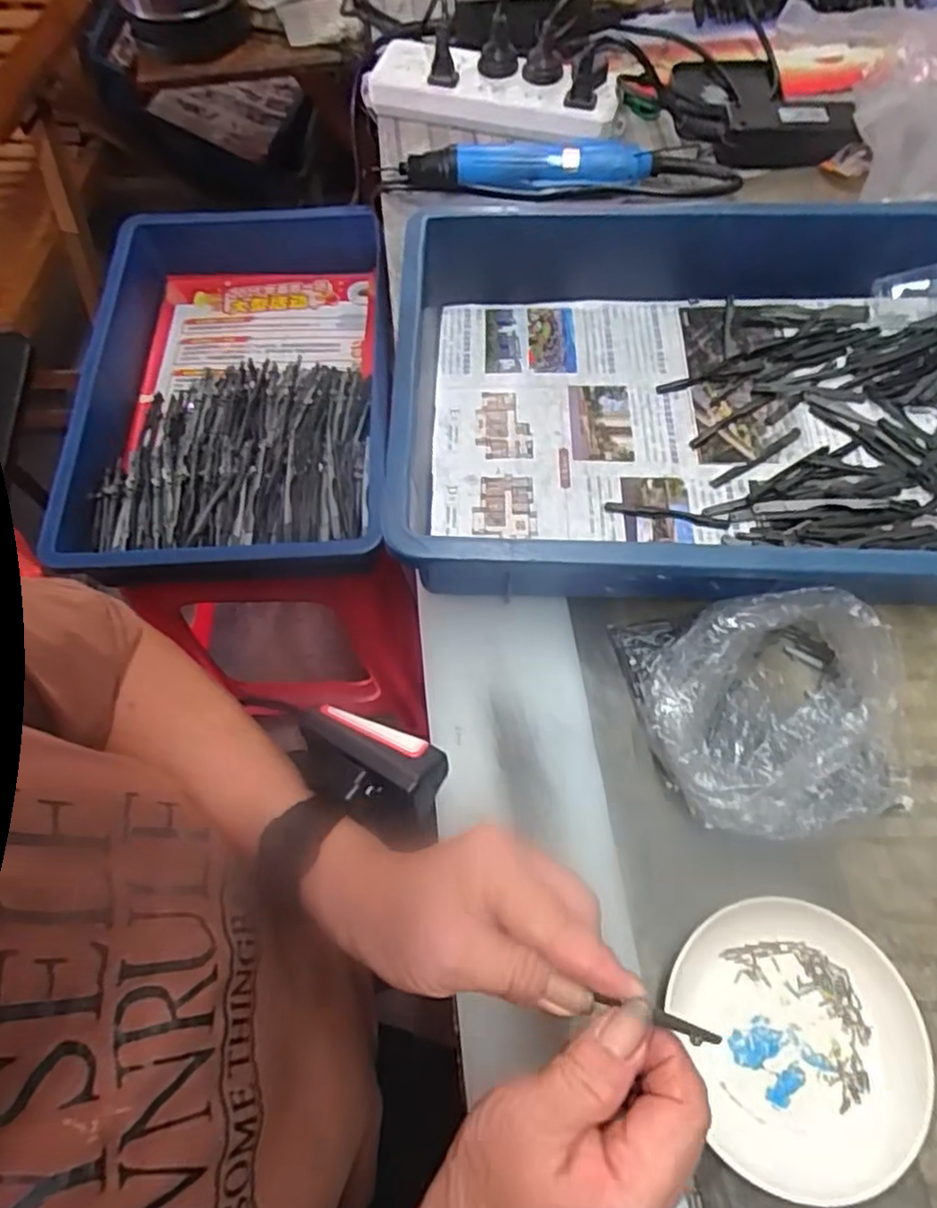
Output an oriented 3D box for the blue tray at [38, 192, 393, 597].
[{"bbox_3d":[-0.239,-0.215,0.680,0.307,0.078,0.438,-5,66,0],"label":"blue tray"}]

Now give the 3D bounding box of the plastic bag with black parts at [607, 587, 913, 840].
[{"bbox_3d":[0.165,0.058,0.374,0.139,0.059,0.130,-6,66,0],"label":"plastic bag with black parts"}]

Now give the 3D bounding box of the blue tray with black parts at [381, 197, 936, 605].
[{"bbox_3d":[0.171,-0.134,0.439,0.430,0.082,0.298,-2,66,1],"label":"blue tray with black parts"}]

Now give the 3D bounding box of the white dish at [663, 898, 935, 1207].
[{"bbox_3d":[0.160,0.207,0.325,0.109,0.016,0.115,-1,66,2],"label":"white dish"}]

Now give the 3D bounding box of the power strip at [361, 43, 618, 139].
[{"bbox_3d":[0.015,-0.465,0.616,0.235,0.025,0.071,19,68,10],"label":"power strip"}]

